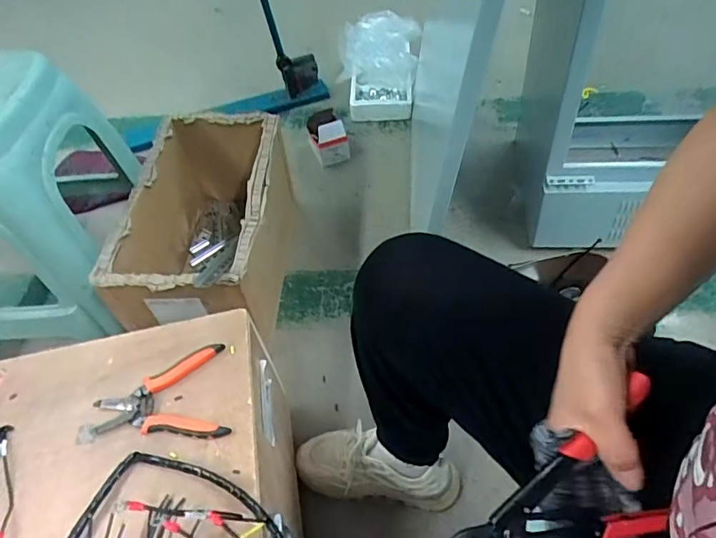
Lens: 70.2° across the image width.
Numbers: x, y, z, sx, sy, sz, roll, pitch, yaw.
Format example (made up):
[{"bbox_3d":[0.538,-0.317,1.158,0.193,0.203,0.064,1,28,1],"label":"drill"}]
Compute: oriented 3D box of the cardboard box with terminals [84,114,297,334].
[{"bbox_3d":[-0.297,-0.067,1.039,0.282,0.261,0.448,-4,51,3],"label":"cardboard box with terminals"}]

